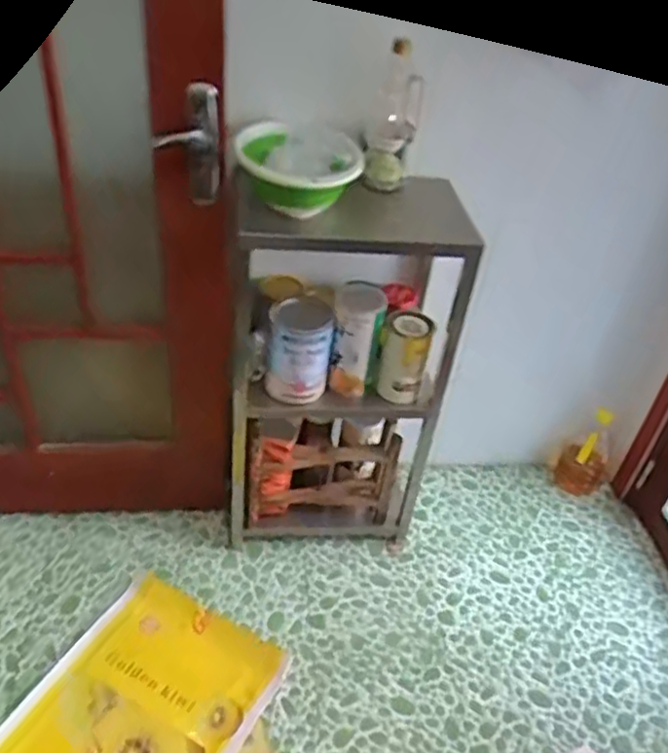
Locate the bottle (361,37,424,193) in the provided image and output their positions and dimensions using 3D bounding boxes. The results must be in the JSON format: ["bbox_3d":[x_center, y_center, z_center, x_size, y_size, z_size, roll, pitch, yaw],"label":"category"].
[{"bbox_3d":[0.102,-0.441,1.195,0.081,0.276,0.074,12,41,5],"label":"bottle"}]

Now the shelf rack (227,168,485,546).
[{"bbox_3d":[0.010,-0.015,1.500,0.451,0.887,0.293,4,39,-5],"label":"shelf rack"}]

